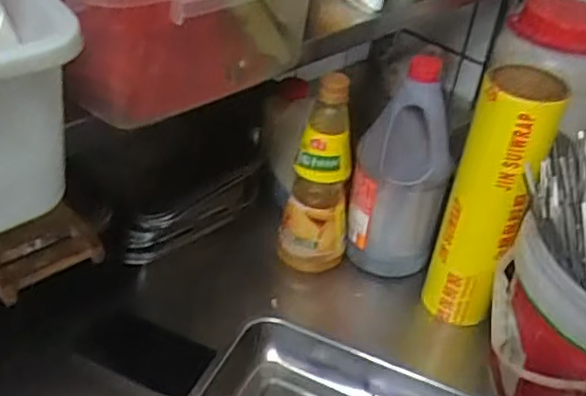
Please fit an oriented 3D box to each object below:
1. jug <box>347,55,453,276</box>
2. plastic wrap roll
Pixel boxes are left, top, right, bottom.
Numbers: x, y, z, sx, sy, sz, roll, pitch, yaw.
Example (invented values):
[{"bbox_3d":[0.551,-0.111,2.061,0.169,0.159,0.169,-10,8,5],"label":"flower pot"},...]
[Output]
[{"bbox_3d":[0.138,-0.037,0.818,0.115,0.270,0.105,12,39,7],"label":"jug"},{"bbox_3d":[0.223,0.007,0.749,0.079,0.314,0.080,4,38,-3],"label":"plastic wrap roll"}]

